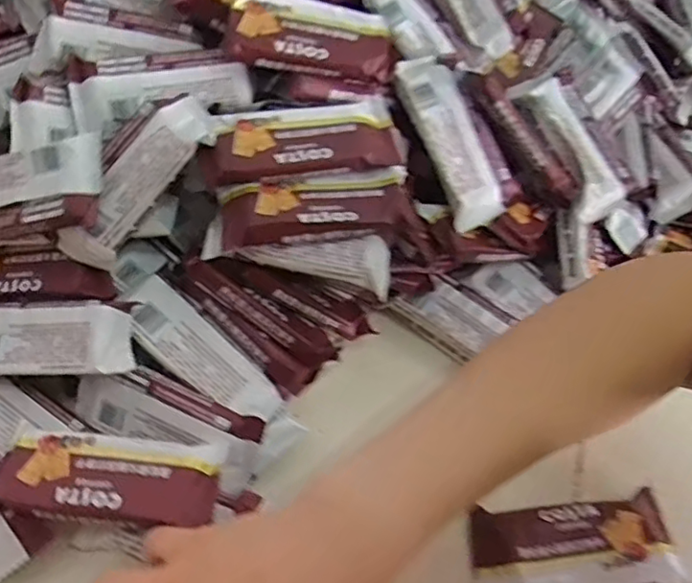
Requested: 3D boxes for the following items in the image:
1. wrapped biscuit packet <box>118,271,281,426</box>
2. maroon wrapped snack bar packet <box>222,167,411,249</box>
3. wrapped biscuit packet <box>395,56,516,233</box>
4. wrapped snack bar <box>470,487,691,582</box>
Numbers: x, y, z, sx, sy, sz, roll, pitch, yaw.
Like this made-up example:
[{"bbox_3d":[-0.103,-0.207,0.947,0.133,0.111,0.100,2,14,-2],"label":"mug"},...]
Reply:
[{"bbox_3d":[-0.086,0.038,0.367,0.108,0.008,0.035,41,55,0],"label":"wrapped biscuit packet"},{"bbox_3d":[-0.015,-0.049,0.356,0.111,0.013,0.040,-7,51,-11],"label":"maroon wrapped snack bar packet"},{"bbox_3d":[0.074,-0.102,0.411,0.041,0.024,0.116,-30,94,-26],"label":"wrapped biscuit packet"},{"bbox_3d":[0.127,0.143,0.338,0.115,0.012,0.049,-4,50,-8],"label":"wrapped snack bar"}]

